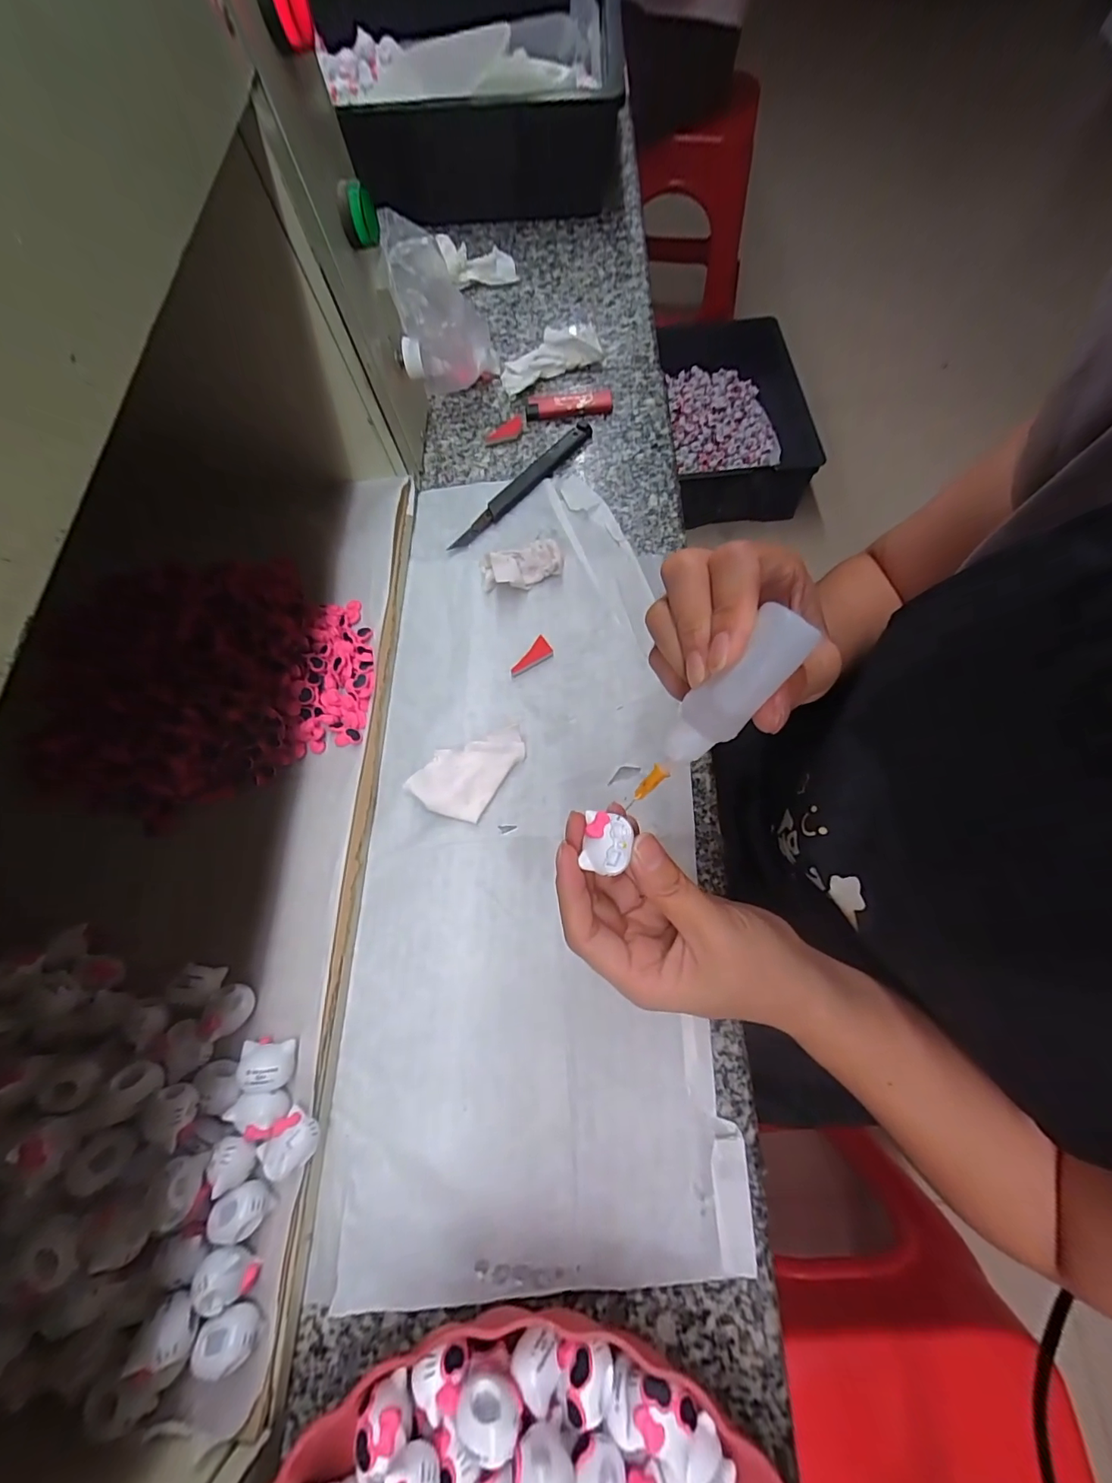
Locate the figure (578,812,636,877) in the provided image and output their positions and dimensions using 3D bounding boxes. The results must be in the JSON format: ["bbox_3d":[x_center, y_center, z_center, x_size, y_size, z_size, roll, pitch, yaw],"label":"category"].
[{"bbox_3d":[0.021,0.041,0.204,0.019,0.007,0.023,13,69,4],"label":"figure"}]

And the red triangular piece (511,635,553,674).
[{"bbox_3d":[-0.016,-0.059,0.350,0.013,0.006,0.034,35,76,14],"label":"red triangular piece"}]

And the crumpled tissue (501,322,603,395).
[{"bbox_3d":[-0.006,-0.357,0.452,0.105,0.009,0.045,-33,72,-8],"label":"crumpled tissue"}]

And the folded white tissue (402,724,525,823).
[{"bbox_3d":[-0.056,0.015,0.320,0.048,0.012,0.073,34,76,14],"label":"folded white tissue"}]

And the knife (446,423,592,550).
[{"bbox_3d":[-0.025,-0.213,0.404,0.020,0.008,0.164,36,77,14],"label":"knife"}]

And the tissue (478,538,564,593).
[{"bbox_3d":[-0.026,-0.132,0.371,0.060,0.022,0.029,-18,71,-3],"label":"tissue"}]

